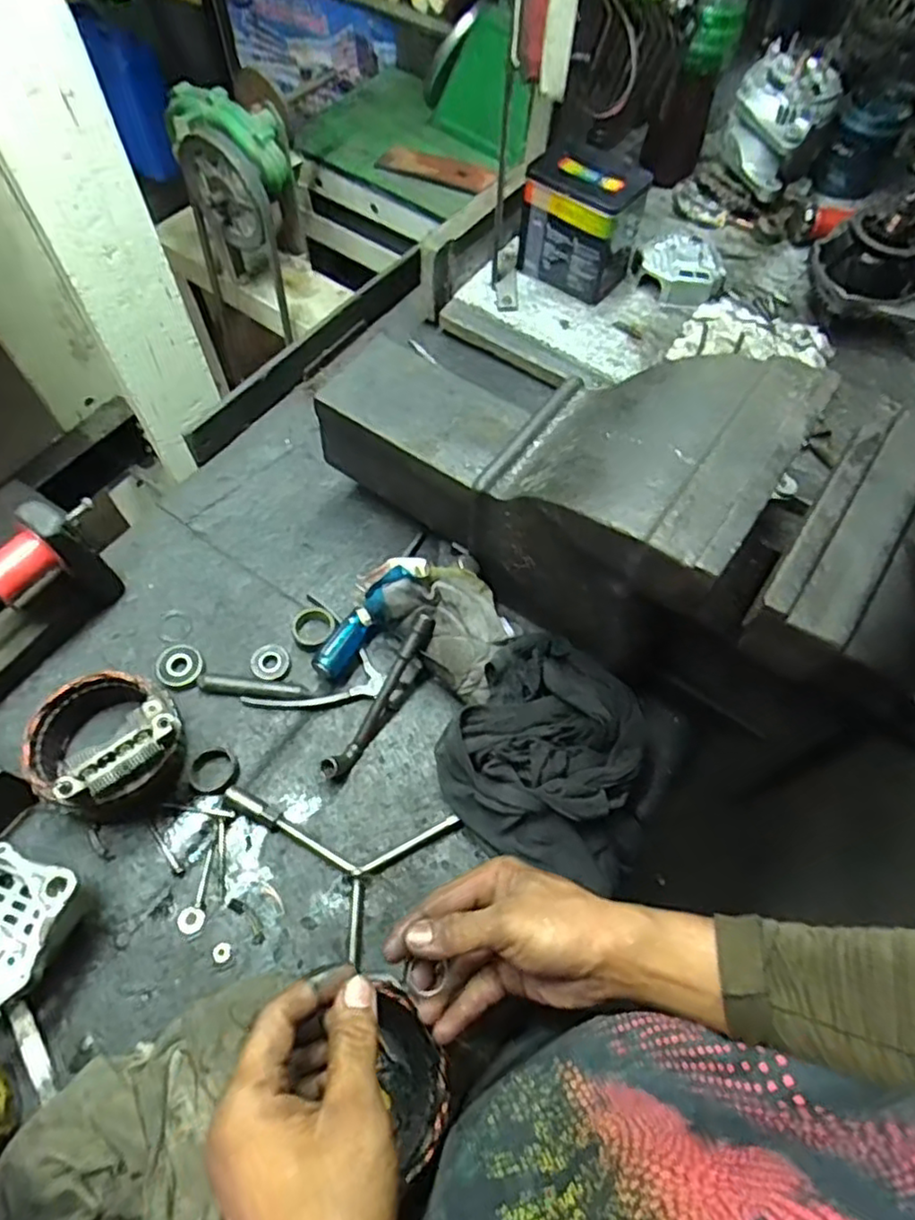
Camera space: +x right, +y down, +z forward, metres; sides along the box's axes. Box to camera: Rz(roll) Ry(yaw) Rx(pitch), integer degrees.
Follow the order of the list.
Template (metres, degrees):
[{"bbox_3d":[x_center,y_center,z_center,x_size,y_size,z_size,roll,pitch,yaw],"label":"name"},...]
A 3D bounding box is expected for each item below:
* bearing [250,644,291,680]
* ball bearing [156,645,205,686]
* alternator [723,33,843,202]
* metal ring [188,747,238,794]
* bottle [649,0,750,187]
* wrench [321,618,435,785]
[{"bbox_3d":[-0.175,0.049,0.621,0.035,0.009,0.037,1,62,-1],"label":"bearing"},{"bbox_3d":[-0.258,0.052,0.616,0.041,0.010,0.042,1,62,-1],"label":"ball bearing"},{"bbox_3d":[0.422,-0.642,0.871,0.124,0.105,0.140,24,64,11],"label":"alternator"},{"bbox_3d":[-0.210,0.138,0.570,0.039,0.013,0.037,1,62,-1],"label":"metal ring"},{"bbox_3d":[0.309,-0.679,0.830,0.063,0.255,0.065,20,63,8],"label":"bottle"},{"bbox_3d":[-0.068,0.075,0.579,0.015,0.035,0.161,30,87,13],"label":"wrench"}]

